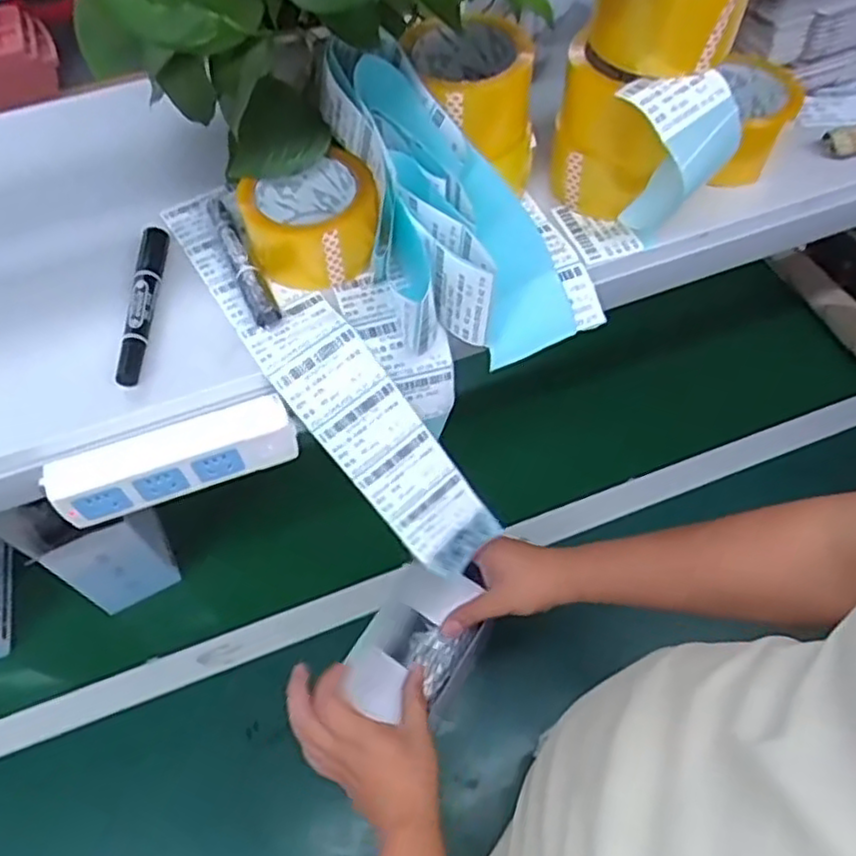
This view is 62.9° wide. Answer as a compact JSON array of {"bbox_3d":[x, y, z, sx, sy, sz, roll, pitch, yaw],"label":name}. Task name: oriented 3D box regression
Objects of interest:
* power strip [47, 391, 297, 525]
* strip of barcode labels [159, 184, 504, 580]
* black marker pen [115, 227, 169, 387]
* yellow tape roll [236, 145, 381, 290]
[{"bbox_3d":[-0.182,0.022,0.509,0.167,0.046,0.035,-20,60,-10],"label":"power strip"},{"bbox_3d":[-0.080,-0.038,0.553,0.081,0.114,0.372,-43,97,-21],"label":"strip of barcode labels"},{"bbox_3d":[-0.212,-0.095,0.523,0.017,0.013,0.144,-4,58,0],"label":"black marker pen"},{"bbox_3d":[-0.089,-0.160,0.540,0.101,0.057,0.092,13,60,10],"label":"yellow tape roll"}]

